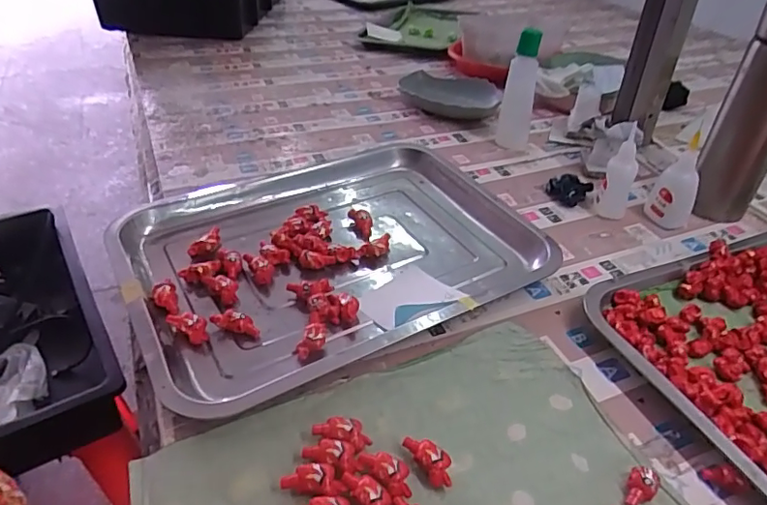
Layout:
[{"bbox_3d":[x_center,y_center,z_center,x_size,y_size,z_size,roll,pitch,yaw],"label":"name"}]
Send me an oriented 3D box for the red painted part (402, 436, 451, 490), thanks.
[{"bbox_3d":[0.029,0.128,0.336,0.017,0.014,0.036,-22,44,-27],"label":"red painted part"}]

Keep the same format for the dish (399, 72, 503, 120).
[{"bbox_3d":[0.105,-0.233,0.800,0.161,0.027,0.107,29,46,31],"label":"dish"}]

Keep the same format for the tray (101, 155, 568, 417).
[{"bbox_3d":[-0.045,-0.003,0.493,0.347,0.030,0.257,-19,42,-24],"label":"tray"}]

